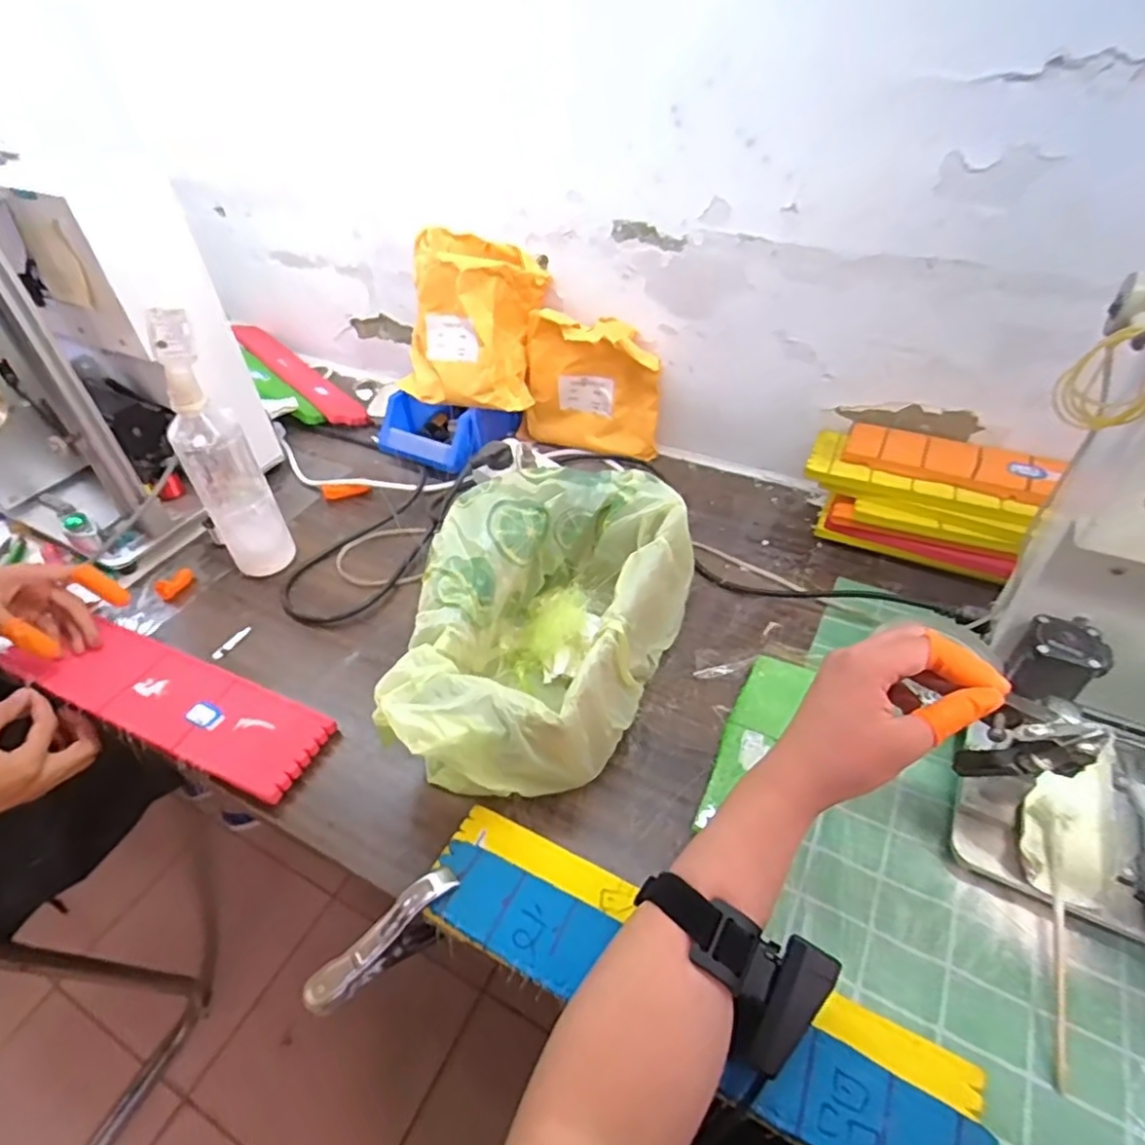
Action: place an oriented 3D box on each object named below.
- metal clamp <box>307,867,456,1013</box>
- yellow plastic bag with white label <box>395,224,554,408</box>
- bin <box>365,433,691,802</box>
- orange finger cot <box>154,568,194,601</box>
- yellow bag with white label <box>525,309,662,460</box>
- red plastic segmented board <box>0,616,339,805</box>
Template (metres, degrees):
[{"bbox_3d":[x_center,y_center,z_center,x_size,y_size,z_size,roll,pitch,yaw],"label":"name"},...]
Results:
[{"bbox_3d":[-0.122,0.251,0.445,0.113,0.042,0.022,-40,54,-15],"label":"metal clamp"},{"bbox_3d":[-0.118,-0.297,0.773,0.170,0.189,0.085,15,25,20],"label":"yellow plastic bag with white label"},{"bbox_3d":[-0.031,0.039,0.551,0.196,0.115,0.304,17,48,20],"label":"bin"},{"bbox_3d":[-0.418,0.012,0.686,0.038,0.016,0.019,-35,53,-29],"label":"orange finger cot"},{"bbox_3d":[0.021,-0.221,0.776,0.166,0.163,0.047,13,43,17],"label":"yellow bag with white label"},{"bbox_3d":[-0.361,0.107,0.578,0.320,0.011,0.080,17,48,19],"label":"red plastic segmented board"}]

